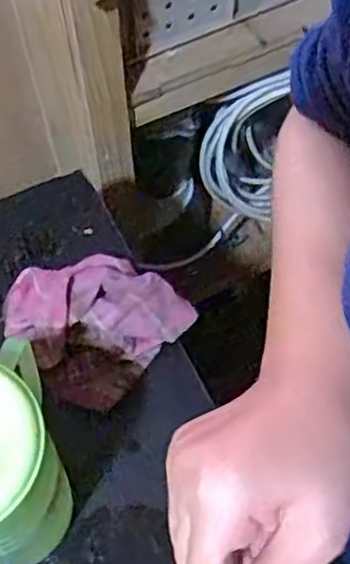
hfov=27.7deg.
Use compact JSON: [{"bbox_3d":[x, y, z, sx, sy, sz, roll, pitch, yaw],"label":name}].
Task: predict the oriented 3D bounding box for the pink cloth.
[{"bbox_3d":[-0.080,0.022,0.637,0.137,0.068,0.144,-40,70,-20],"label":"pink cloth"}]

